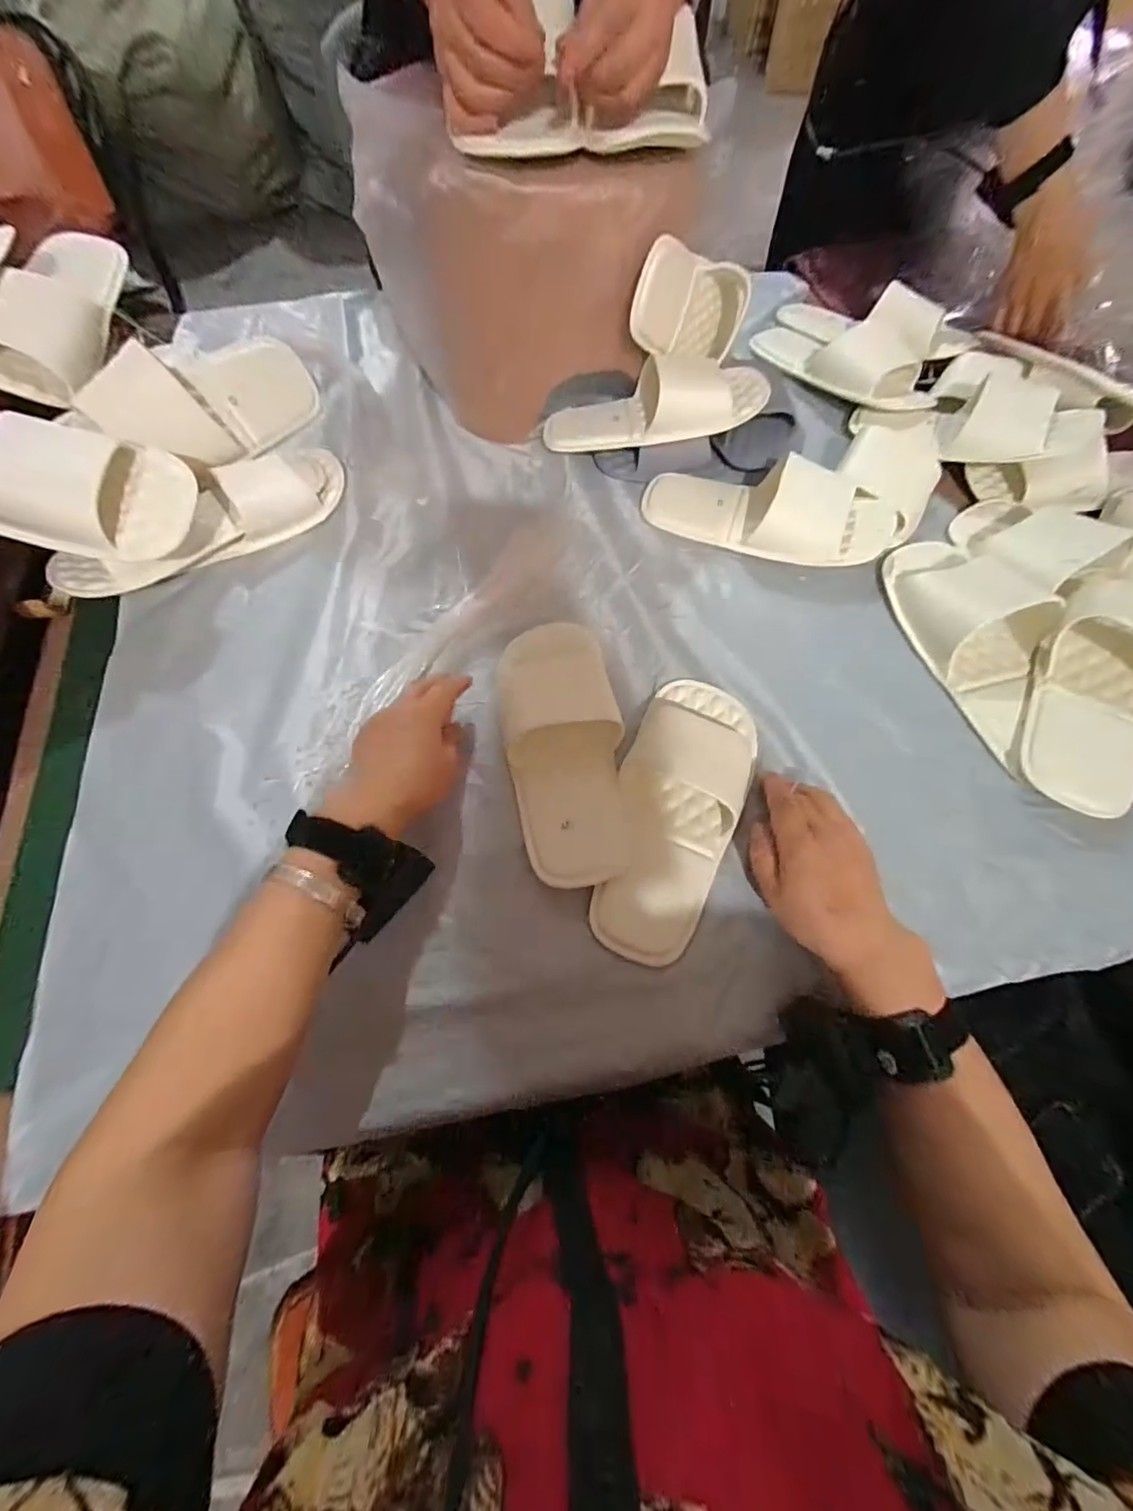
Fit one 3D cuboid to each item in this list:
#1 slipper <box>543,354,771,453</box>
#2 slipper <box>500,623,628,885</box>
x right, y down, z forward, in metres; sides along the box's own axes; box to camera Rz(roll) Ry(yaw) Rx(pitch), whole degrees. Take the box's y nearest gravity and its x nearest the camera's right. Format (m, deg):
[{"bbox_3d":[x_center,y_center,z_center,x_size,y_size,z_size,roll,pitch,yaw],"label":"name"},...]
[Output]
[{"bbox_3d":[0.087,-0.373,0.557,0.227,0.060,0.084,-2,63,18],"label":"slipper"},{"bbox_3d":[0.000,-0.006,0.428,0.091,0.046,0.207,-10,66,-5],"label":"slipper"}]

